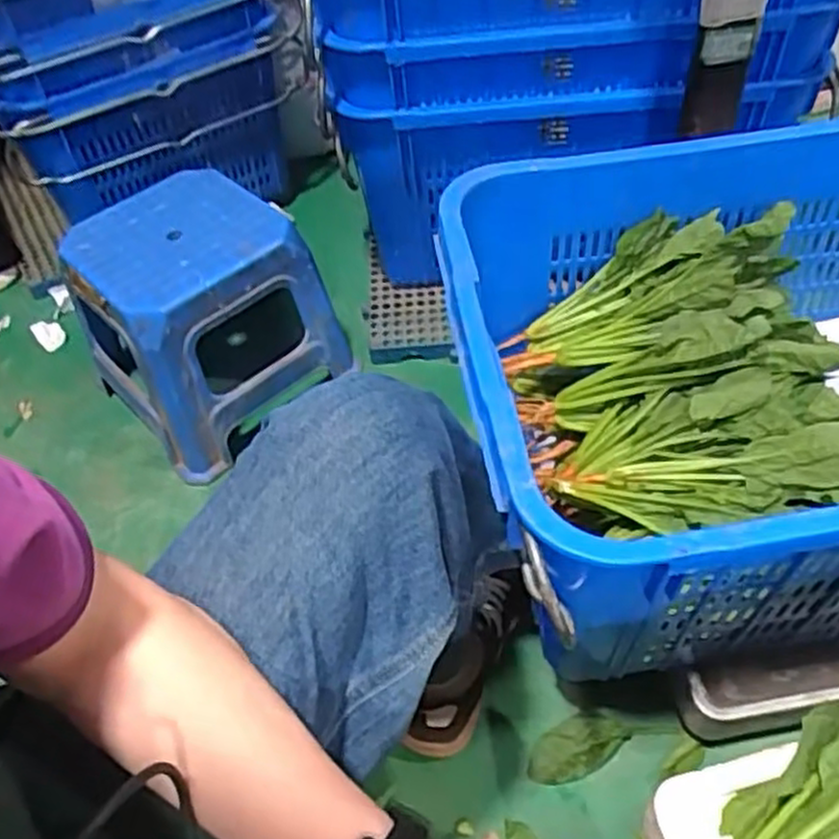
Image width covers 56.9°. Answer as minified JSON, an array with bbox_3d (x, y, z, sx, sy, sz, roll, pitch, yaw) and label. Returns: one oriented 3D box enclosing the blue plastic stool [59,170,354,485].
[{"bbox_3d":[-0.275,-0.135,0.995,0.266,0.235,0.234,-36,56,-21],"label":"blue plastic stool"}]

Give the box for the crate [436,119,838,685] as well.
[{"bbox_3d":[0.343,-0.018,0.691,0.597,0.287,0.423,-11,51,-3],"label":"crate"}]

